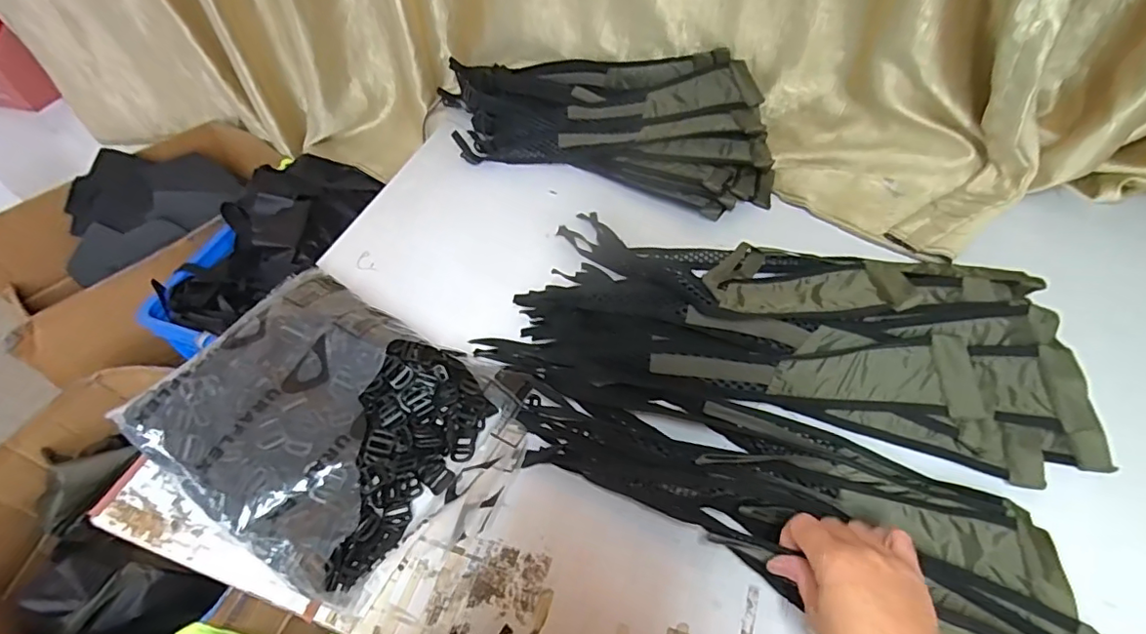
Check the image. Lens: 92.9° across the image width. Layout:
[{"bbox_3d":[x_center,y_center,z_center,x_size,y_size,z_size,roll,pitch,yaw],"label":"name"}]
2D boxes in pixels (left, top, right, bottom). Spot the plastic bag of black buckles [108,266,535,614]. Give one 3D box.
[{"bbox_3d":[-0.242,0.106,0.560,0.368,0.066,0.264,22,55,21],"label":"plastic bag of black buckles"}]

